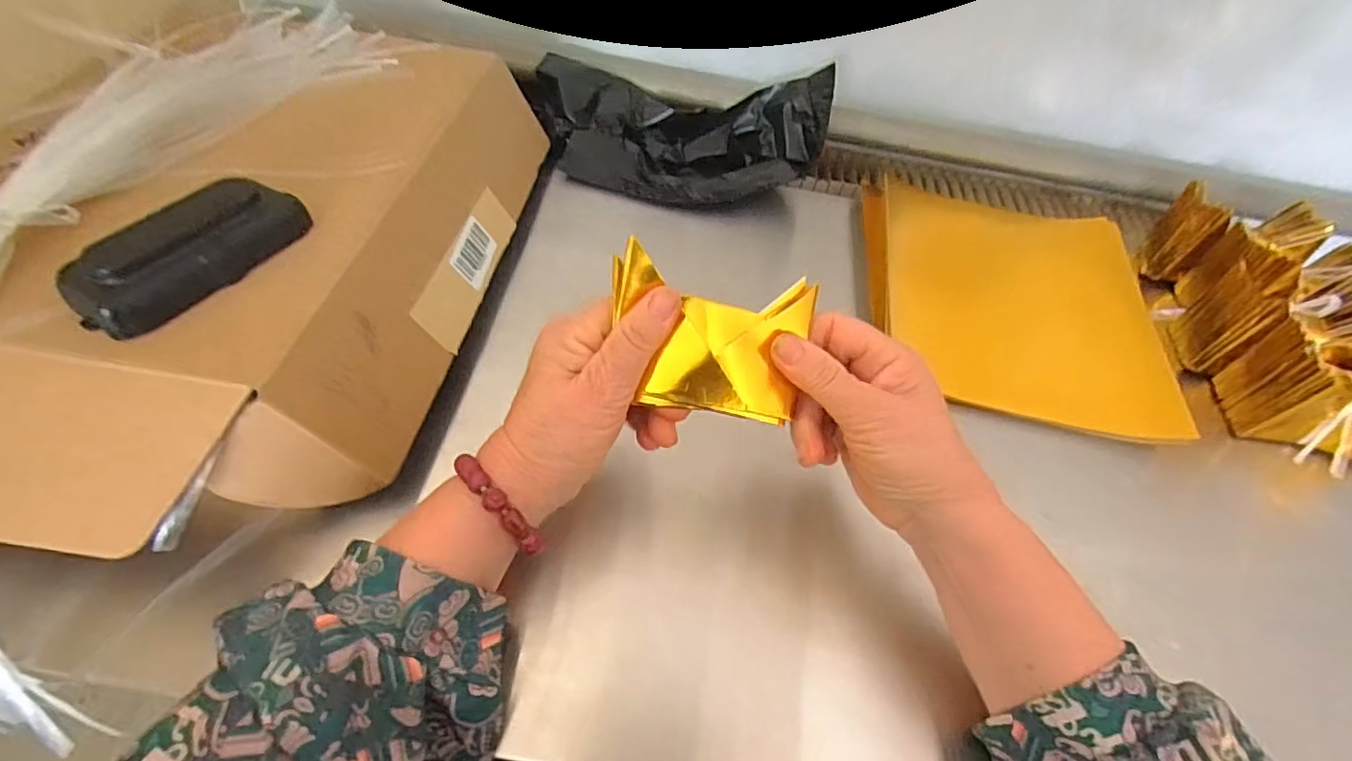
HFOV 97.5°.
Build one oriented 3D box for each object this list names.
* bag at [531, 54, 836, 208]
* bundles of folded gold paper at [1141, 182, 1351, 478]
[{"bbox_3d":[-0.001,-0.233,0.551,0.272,0.078,0.119,3,50,-2],"label":"bag"},{"bbox_3d":[0.479,-0.043,0.477,0.125,0.091,0.237,14,51,7],"label":"bundles of folded gold paper"}]

